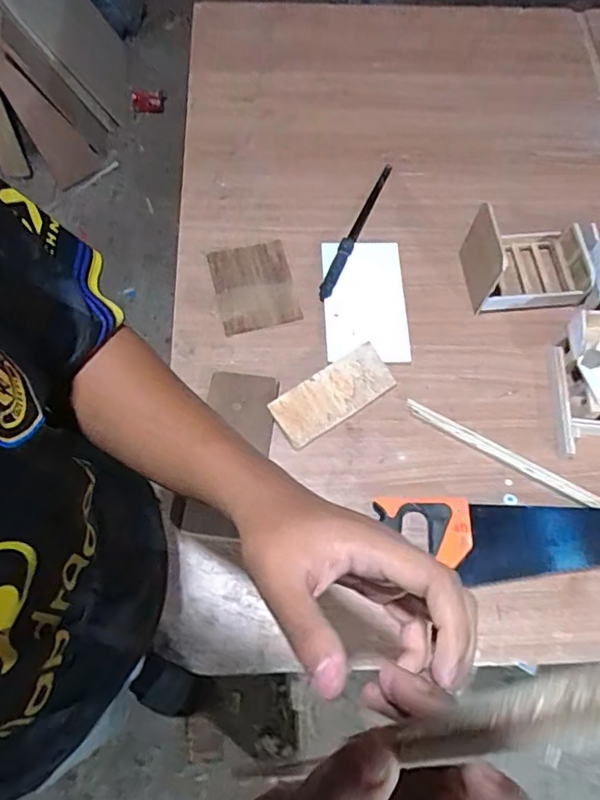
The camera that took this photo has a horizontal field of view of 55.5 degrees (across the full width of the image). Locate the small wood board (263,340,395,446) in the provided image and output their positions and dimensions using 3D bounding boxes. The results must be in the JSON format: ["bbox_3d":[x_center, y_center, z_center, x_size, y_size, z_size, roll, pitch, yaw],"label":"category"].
[{"bbox_3d":[0.047,-0.008,0.802,0.175,0.011,0.075,-32,87,-13],"label":"small wood board"}]

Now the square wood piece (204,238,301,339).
[{"bbox_3d":[-0.071,-0.175,0.876,0.118,0.009,0.145,-12,71,-8],"label":"square wood piece"}]

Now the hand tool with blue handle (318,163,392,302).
[{"bbox_3d":[0.092,-0.278,0.916,0.022,0.028,0.290,21,69,9],"label":"hand tool with blue handle"}]

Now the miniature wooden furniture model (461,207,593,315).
[{"bbox_3d":[0.341,-0.215,0.849,0.177,0.107,0.124,-5,67,-2],"label":"miniature wooden furniture model"}]

